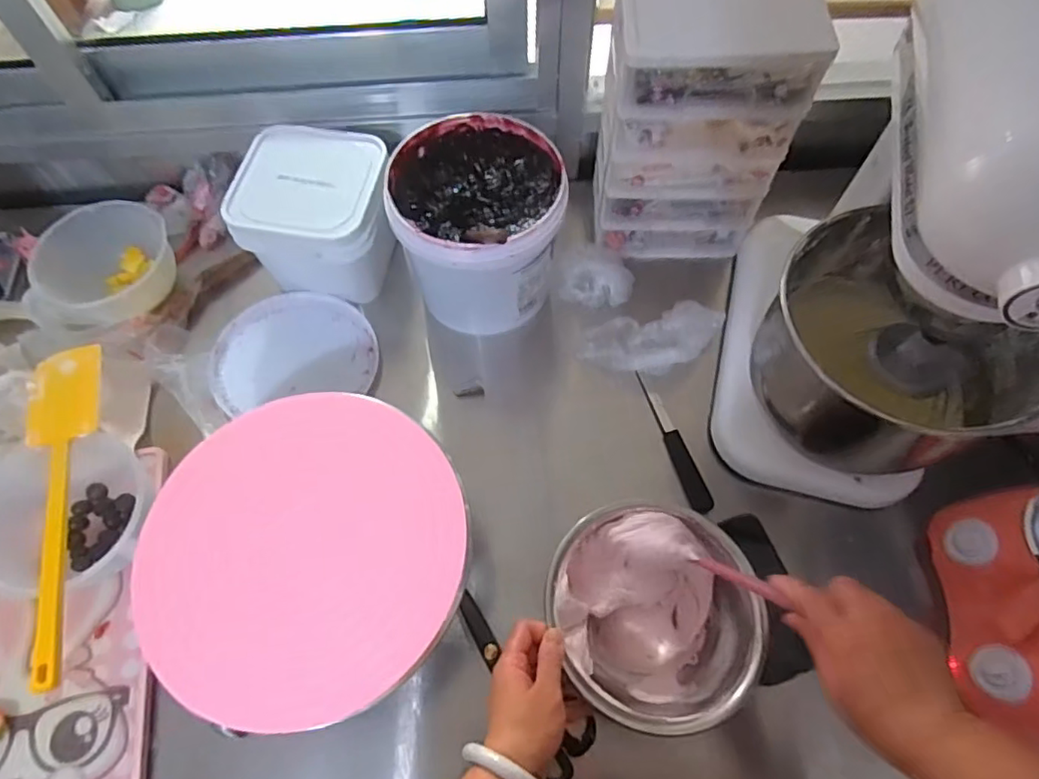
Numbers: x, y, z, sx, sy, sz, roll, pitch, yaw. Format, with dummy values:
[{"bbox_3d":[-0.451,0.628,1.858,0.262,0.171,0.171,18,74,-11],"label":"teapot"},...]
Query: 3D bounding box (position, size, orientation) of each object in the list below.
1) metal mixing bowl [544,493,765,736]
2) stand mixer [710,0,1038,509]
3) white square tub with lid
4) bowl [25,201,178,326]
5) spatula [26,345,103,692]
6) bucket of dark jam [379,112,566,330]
[{"bbox_3d":[0.125,0.213,0.571,0.191,0.097,0.187,0,63,1],"label":"metal mixing bowl"},{"bbox_3d":[0.365,-0.128,0.560,0.219,0.410,0.346,15,65,8],"label":"stand mixer"},{"bbox_3d":[-0.253,-0.218,0.771,0.175,0.139,0.168,3,64,2],"label":"white square tub with lid"},{"bbox_3d":[-0.508,-0.157,0.752,0.151,0.079,0.145,0,63,1],"label":"bowl"},{"bbox_3d":[-0.434,0.103,0.556,0.061,0.020,0.323,-13,64,-5],"label":"spatula"},{"bbox_3d":[-0.045,-0.180,0.750,0.189,0.226,0.195,0,63,1],"label":"bucket of dark jam"}]

